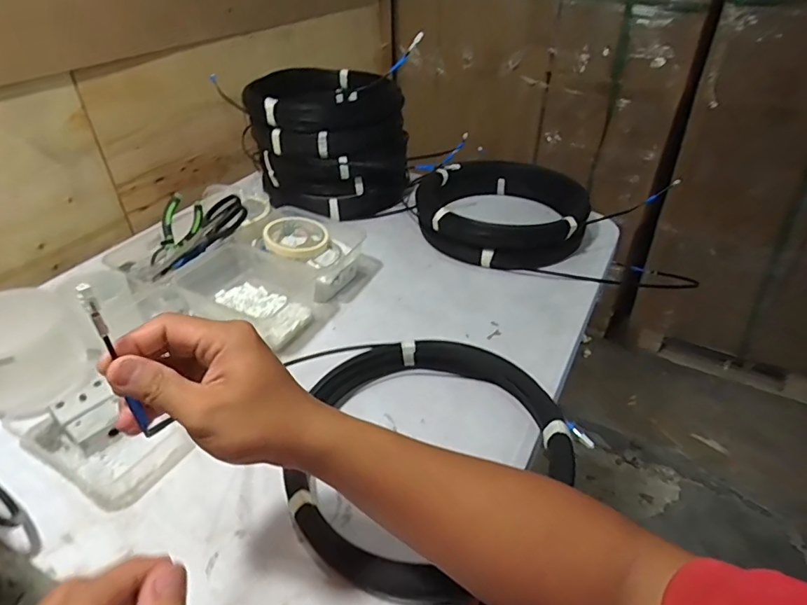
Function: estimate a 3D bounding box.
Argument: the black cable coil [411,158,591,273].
[{"bbox_3d":[0.172,-0.171,0.858,0.273,0.088,0.295,0,37,0],"label":"black cable coil"}]

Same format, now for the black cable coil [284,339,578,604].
[{"bbox_3d":[0.012,0.138,0.505,0.277,0.040,0.266,0,37,0],"label":"black cable coil"}]

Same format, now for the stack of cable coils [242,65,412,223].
[{"bbox_3d":[-0.131,-0.304,0.923,0.267,0.187,0.265,-1,37,-1],"label":"stack of cable coils"}]

